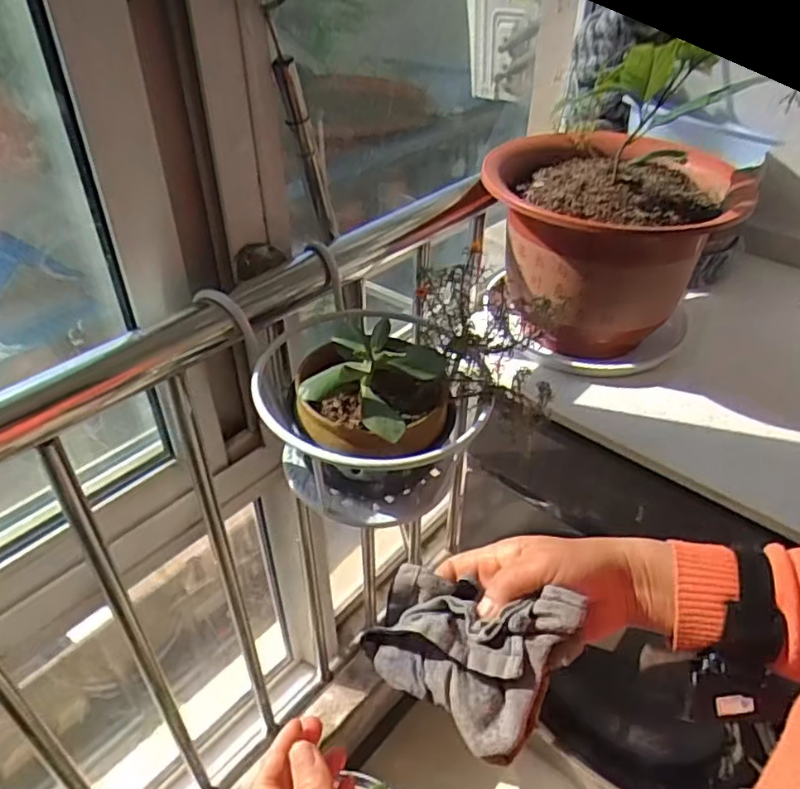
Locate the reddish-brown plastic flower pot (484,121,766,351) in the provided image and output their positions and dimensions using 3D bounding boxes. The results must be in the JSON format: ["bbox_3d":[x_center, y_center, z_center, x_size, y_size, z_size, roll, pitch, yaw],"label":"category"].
[{"bbox_3d":[0.267,-0.209,0.854,0.291,0.193,0.317,11,40,13],"label":"reddish-brown plastic flower pot"}]

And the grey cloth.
[{"bbox_3d":[0.040,0.152,0.402,0.114,0.041,0.089,23,44,25],"label":"grey cloth"}]

